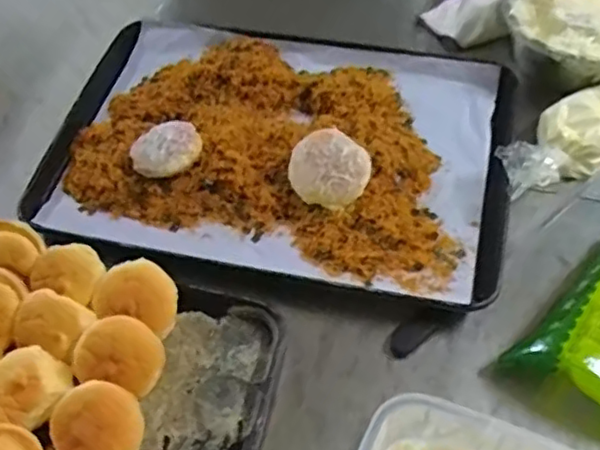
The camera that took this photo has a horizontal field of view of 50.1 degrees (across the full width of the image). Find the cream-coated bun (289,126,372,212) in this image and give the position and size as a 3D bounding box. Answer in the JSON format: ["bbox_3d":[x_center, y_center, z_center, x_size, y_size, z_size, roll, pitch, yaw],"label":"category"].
[{"bbox_3d":[0.037,-0.067,0.784,0.095,0.052,0.090,-3,54,4],"label":"cream-coated bun"}]

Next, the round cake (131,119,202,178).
[{"bbox_3d":[-0.171,-0.098,0.824,0.089,0.047,0.075,-27,59,-14],"label":"round cake"}]

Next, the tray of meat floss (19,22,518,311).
[{"bbox_3d":[-0.033,-0.123,0.854,0.591,0.076,0.405,8,55,11],"label":"tray of meat floss"}]

